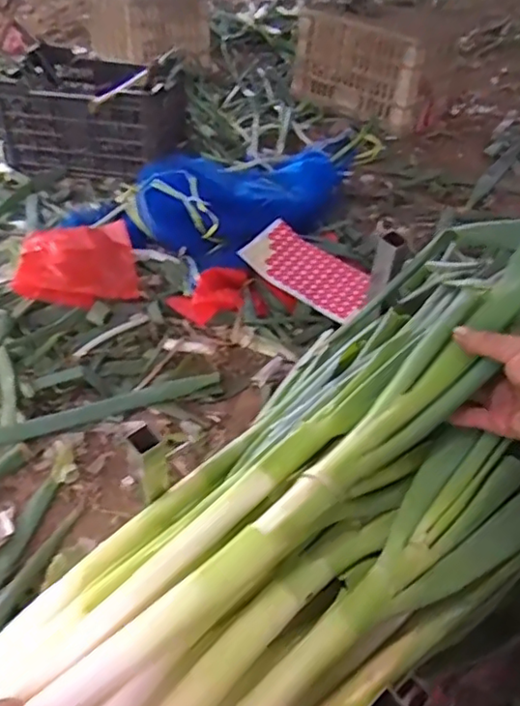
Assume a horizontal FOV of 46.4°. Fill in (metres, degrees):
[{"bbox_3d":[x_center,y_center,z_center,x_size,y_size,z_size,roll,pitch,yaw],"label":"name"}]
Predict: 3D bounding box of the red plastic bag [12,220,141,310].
[{"bbox_3d":[-0.400,-0.201,1.337,0.246,0.072,0.245,-6,43,-12],"label":"red plastic bag"}]

